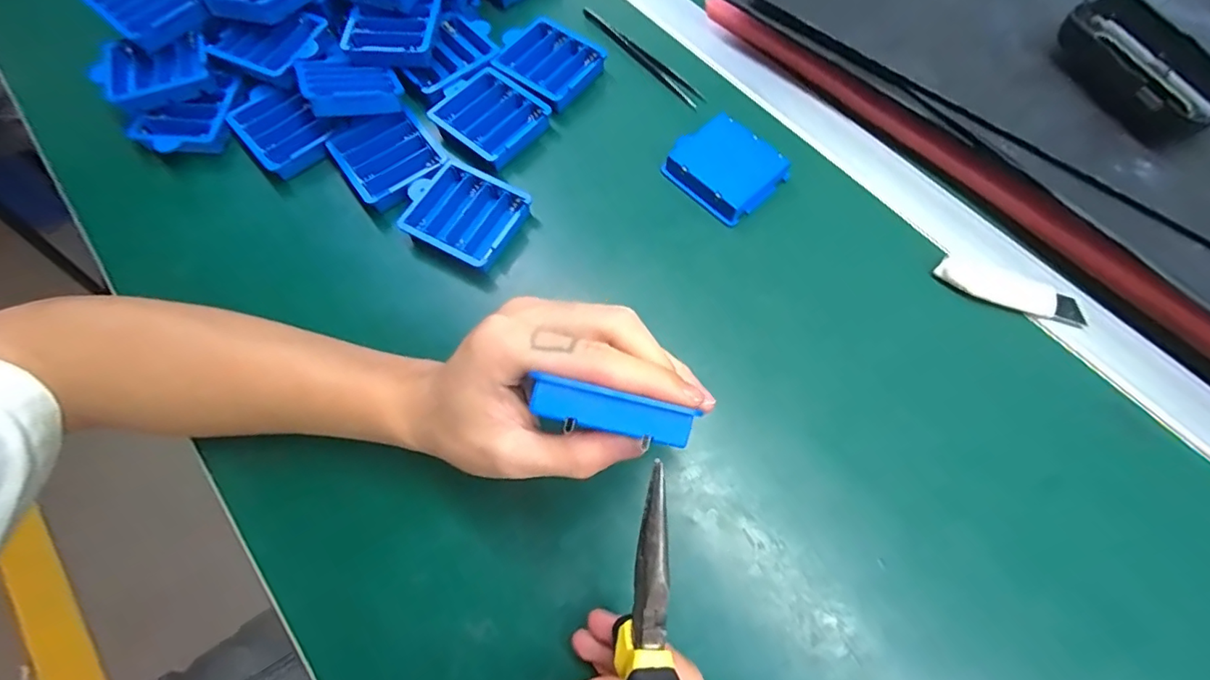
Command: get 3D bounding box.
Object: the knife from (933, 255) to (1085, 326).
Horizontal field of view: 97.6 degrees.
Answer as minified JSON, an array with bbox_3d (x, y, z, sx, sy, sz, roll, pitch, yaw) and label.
[{"bbox_3d":[0.255,-0.031,0.331,0.087,0.004,0.022,19,71,10],"label":"knife"}]

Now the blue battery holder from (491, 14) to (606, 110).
[{"bbox_3d":[-0.045,-0.219,0.419,0.071,0.019,0.068,38,73,15],"label":"blue battery holder"}]

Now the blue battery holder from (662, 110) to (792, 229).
[{"bbox_3d":[0.084,-0.122,0.375,0.062,0.022,0.071,-41,72,-15],"label":"blue battery holder"}]

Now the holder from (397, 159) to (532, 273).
[{"bbox_3d":[-0.094,-0.084,0.361,0.074,0.022,0.065,29,73,13],"label":"holder"}]

